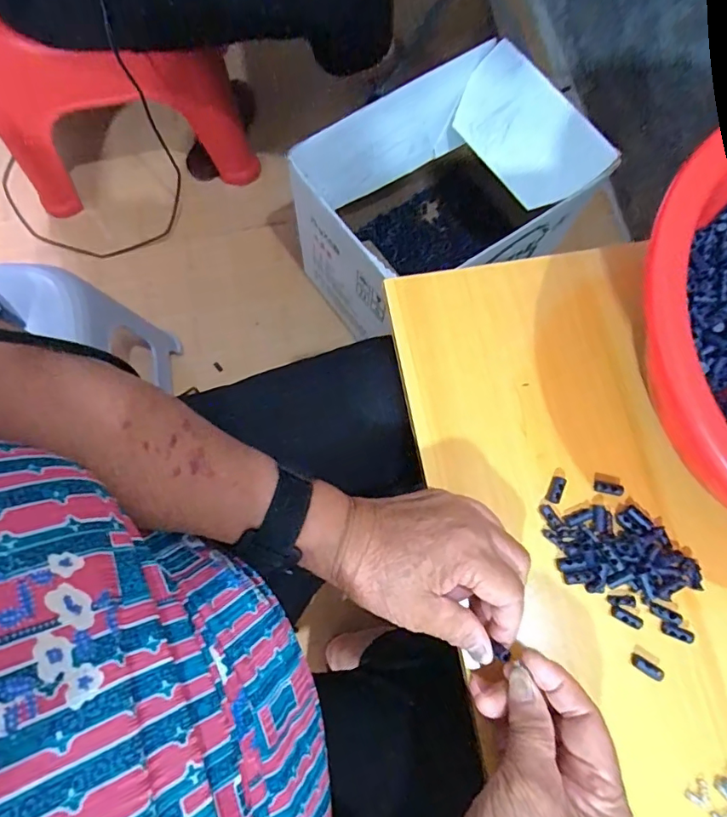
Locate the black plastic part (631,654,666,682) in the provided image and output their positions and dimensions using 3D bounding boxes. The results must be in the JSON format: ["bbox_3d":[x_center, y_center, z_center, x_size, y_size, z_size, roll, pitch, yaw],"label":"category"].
[{"bbox_3d":[0.183,0.167,0.323,0.020,0.005,0.009,31,77,7],"label":"black plastic part"}]

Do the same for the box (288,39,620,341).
[{"bbox_3d":[0.123,-0.321,0.843,0.407,0.285,0.289,-32,78,-9],"label":"box"}]

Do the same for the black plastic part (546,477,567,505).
[{"bbox_3d":[0.136,0.057,0.352,0.010,0.004,0.020,24,76,5],"label":"black plastic part"}]

